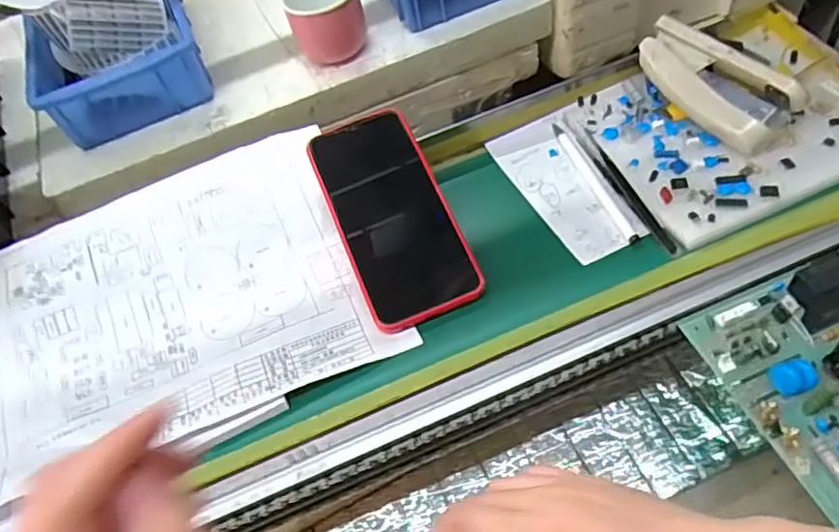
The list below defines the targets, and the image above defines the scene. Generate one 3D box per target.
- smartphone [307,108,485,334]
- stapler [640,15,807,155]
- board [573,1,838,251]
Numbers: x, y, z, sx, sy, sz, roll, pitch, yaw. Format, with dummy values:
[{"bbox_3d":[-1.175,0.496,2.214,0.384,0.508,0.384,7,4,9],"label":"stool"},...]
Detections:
[{"bbox_3d":[-0.020,-0.037,0.437,0.076,0.005,0.159,-21,68,-5],"label":"smartphone"},{"bbox_3d":[0.212,-0.132,0.452,0.046,0.047,0.114,-27,52,-19],"label":"stapler"},{"bbox_3d":[0.229,-0.109,0.460,0.191,0.012,0.166,-25,54,-3],"label":"board"}]

